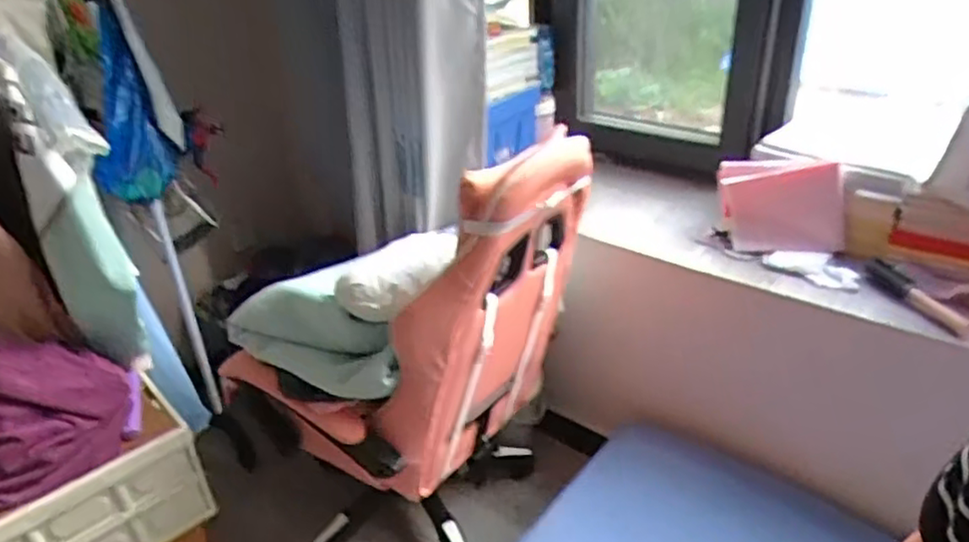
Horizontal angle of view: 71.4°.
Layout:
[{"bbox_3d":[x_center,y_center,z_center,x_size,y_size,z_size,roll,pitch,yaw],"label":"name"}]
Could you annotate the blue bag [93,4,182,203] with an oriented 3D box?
[{"bbox_3d":[-0.672,-0.291,1.263,0.154,0.344,0.083,-26,37,-33],"label":"blue bag"}]

